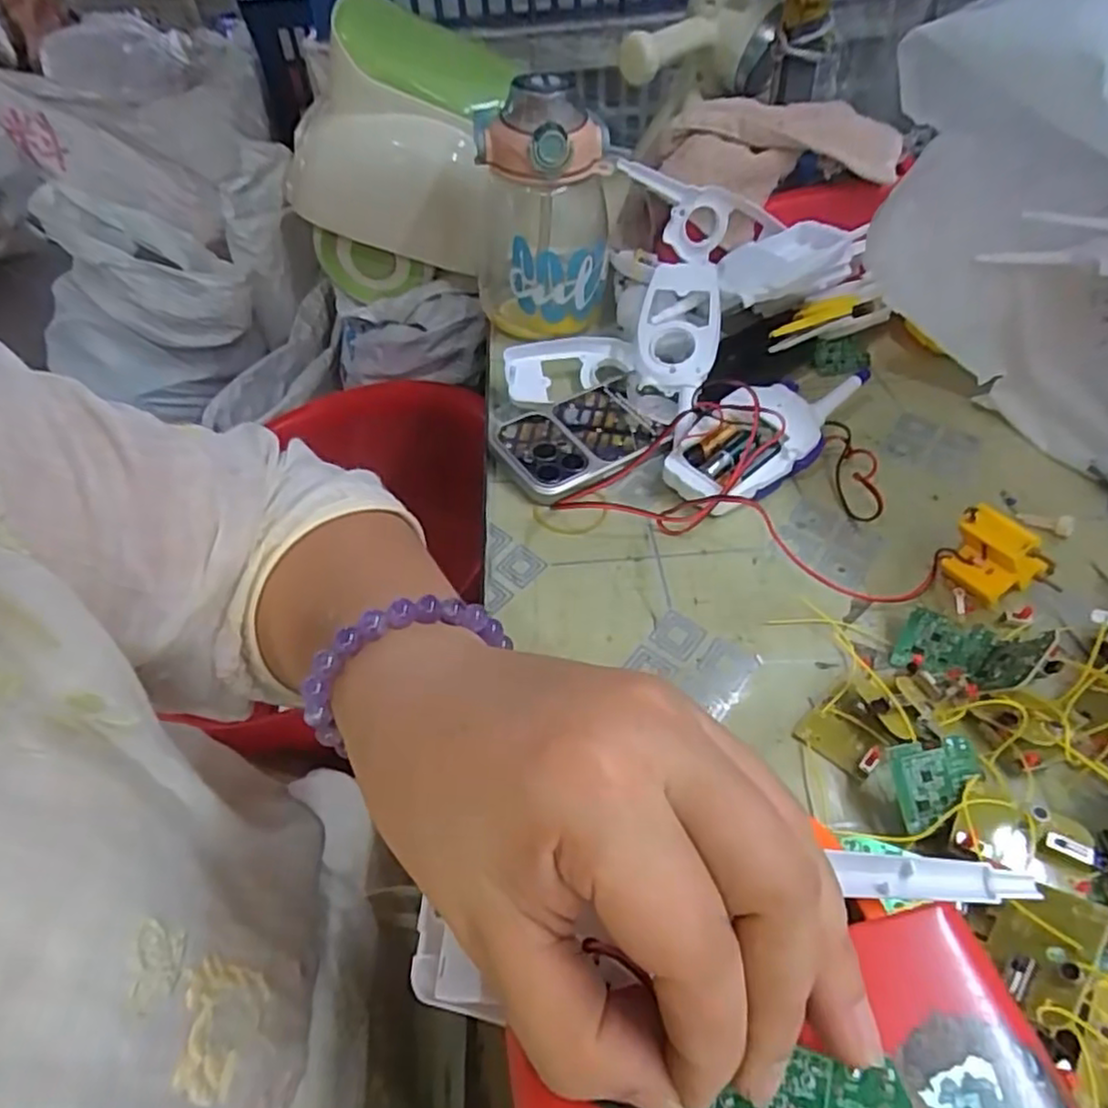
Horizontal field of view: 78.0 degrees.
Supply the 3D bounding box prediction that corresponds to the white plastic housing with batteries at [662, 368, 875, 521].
[{"bbox_3d":[0.145,-0.082,0.441,0.162,0.049,0.063,-25,48,-19],"label":"white plastic housing with batteries"}]

